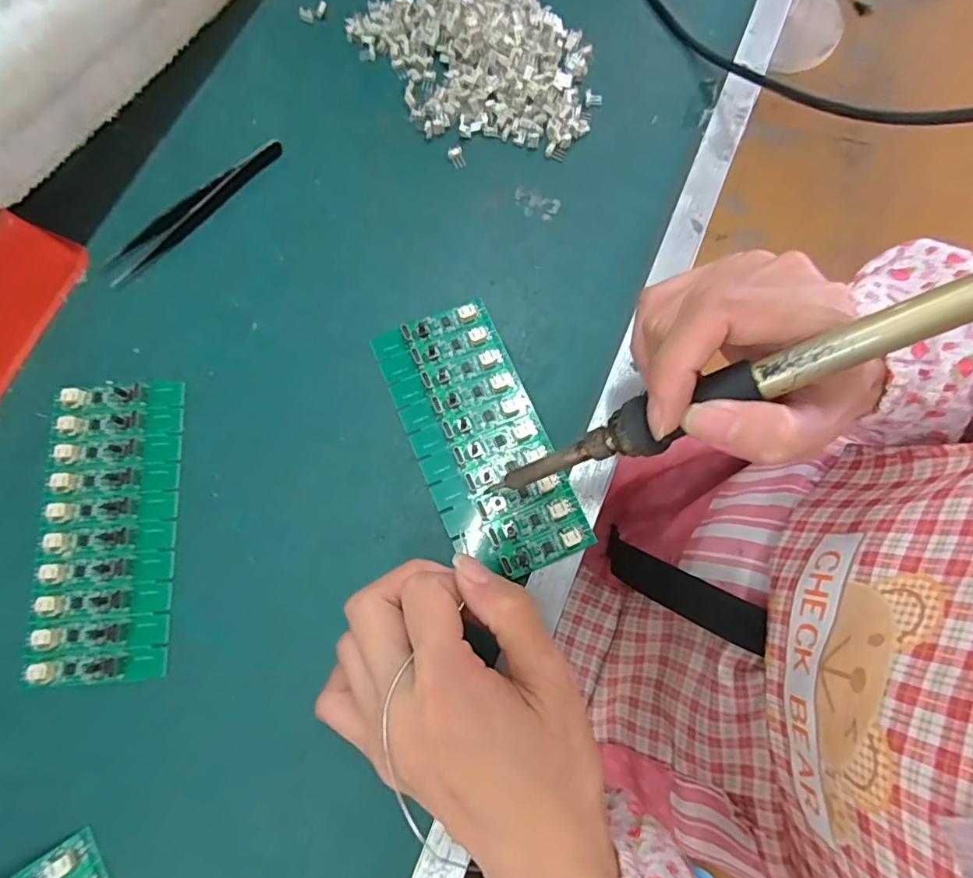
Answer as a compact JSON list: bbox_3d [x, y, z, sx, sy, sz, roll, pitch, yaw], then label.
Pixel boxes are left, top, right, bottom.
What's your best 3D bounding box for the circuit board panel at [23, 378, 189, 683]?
[{"bbox_3d":[-0.177,0.039,0.253,0.058,0.005,0.137,-4,77,-3],"label":"circuit board panel"}]

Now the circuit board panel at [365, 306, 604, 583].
[{"bbox_3d":[-0.004,-0.002,0.266,0.061,0.007,0.137,-23,76,-6],"label":"circuit board panel"}]

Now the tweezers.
[{"bbox_3d":[-0.155,-0.124,0.289,0.112,0.009,0.015,-41,81,-10],"label":"tweezers"}]

